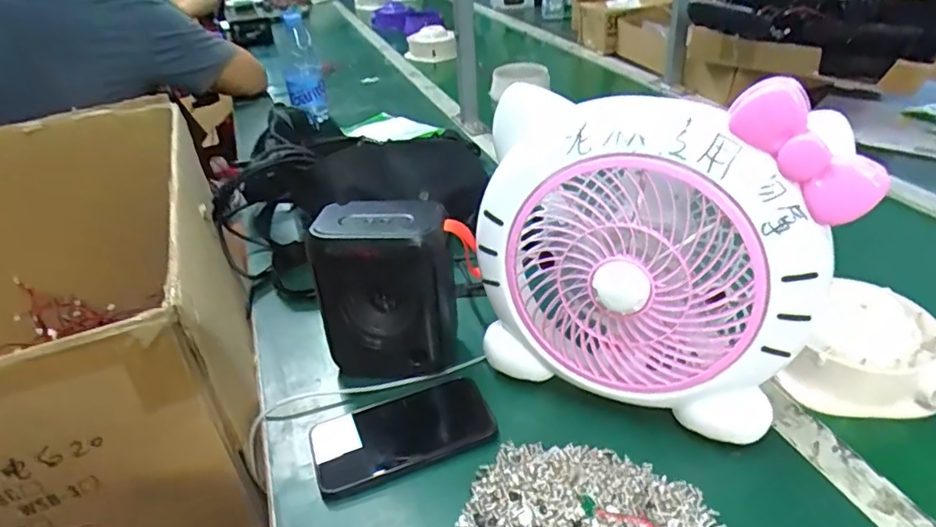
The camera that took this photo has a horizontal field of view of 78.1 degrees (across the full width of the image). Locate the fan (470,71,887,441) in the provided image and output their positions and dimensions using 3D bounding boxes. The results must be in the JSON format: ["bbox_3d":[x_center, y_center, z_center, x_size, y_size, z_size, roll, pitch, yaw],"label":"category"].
[{"bbox_3d":[0.130,0.008,0.437,0.256,0.251,0.072,9,36,20],"label":"fan"}]

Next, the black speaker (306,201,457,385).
[{"bbox_3d":[-0.070,0.030,0.518,0.124,0.156,0.076,-5,34,-2],"label":"black speaker"}]

